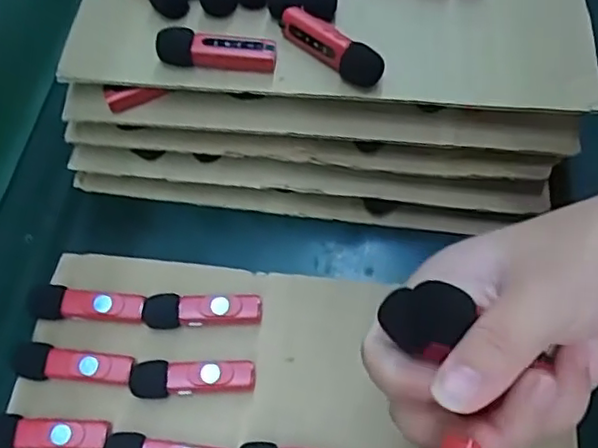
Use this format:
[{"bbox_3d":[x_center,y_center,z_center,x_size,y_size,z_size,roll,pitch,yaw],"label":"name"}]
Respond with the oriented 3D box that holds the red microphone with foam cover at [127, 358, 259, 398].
[{"bbox_3d":[-0.057,0.083,0.337,0.064,0.017,0.019,-2,61,-1],"label":"red microphone with foam cover"}]

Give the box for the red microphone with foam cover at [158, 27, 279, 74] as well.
[{"bbox_3d":[-0.044,-0.094,0.339,0.063,0.014,0.015,2,60,8],"label":"red microphone with foam cover"}]

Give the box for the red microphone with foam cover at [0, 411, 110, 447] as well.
[{"bbox_3d":[-0.131,0.108,0.322,0.065,0.014,0.019,3,61,2],"label":"red microphone with foam cover"}]

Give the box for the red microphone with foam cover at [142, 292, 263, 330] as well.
[{"bbox_3d":[-0.054,0.049,0.355,0.066,0.016,0.019,-1,61,0],"label":"red microphone with foam cover"}]

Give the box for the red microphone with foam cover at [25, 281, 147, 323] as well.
[{"bbox_3d":[-0.122,0.046,0.358,0.068,0.015,0.018,7,61,4],"label":"red microphone with foam cover"}]

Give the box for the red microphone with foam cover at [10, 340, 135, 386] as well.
[{"bbox_3d":[-0.121,0.076,0.340,0.063,0.014,0.019,6,61,3],"label":"red microphone with foam cover"}]

